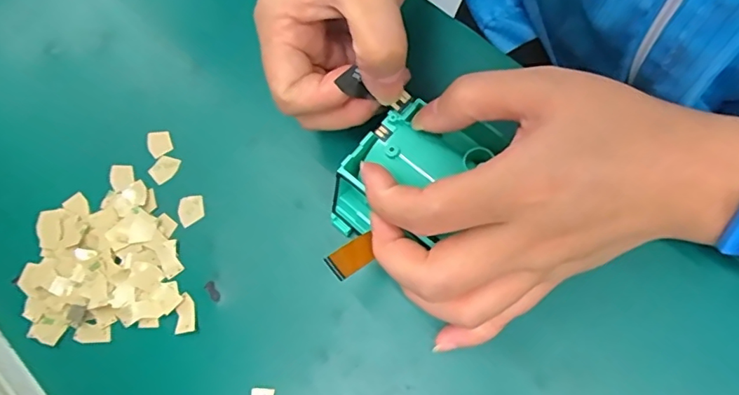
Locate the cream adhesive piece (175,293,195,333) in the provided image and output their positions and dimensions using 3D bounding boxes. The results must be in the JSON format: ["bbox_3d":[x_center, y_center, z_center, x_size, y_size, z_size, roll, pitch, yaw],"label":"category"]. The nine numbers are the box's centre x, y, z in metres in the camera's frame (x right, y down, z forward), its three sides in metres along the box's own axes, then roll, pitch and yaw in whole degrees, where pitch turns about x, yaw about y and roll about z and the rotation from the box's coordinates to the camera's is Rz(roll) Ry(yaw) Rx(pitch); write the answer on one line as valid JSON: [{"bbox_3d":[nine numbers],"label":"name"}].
[{"bbox_3d":[-0.096,0.059,0.272,0.010,0.004,0.020,-11,68,-2],"label":"cream adhesive piece"}]

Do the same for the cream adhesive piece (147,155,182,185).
[{"bbox_3d":[-0.118,-0.017,0.301,0.018,0.004,0.014,-42,72,-13],"label":"cream adhesive piece"}]

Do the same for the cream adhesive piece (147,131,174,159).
[{"bbox_3d":[-0.124,-0.033,0.308,0.015,0.004,0.016,-1,68,2],"label":"cream adhesive piece"}]

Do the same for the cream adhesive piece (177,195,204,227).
[{"bbox_3d":[-0.100,0.006,0.292,0.016,0.004,0.016,-27,70,-8],"label":"cream adhesive piece"}]

